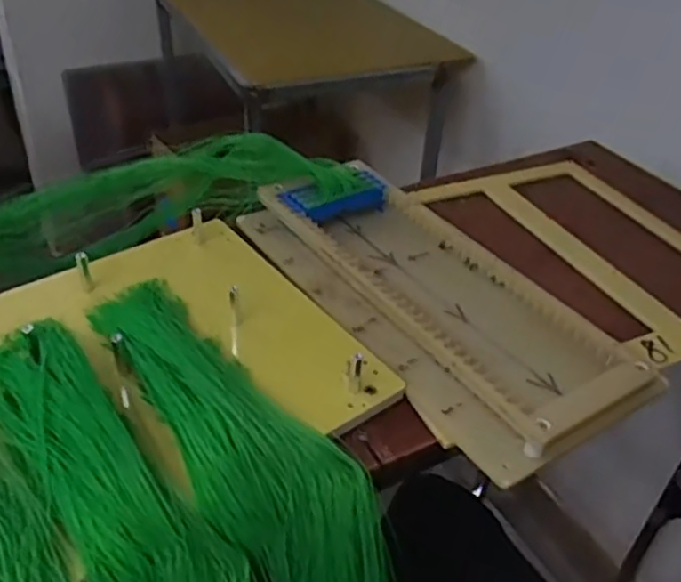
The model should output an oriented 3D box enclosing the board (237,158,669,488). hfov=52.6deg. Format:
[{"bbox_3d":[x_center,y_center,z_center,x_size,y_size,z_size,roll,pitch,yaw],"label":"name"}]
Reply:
[{"bbox_3d":[0.059,-0.002,0.526,0.138,0.029,0.331,-23,47,-33],"label":"board"}]

